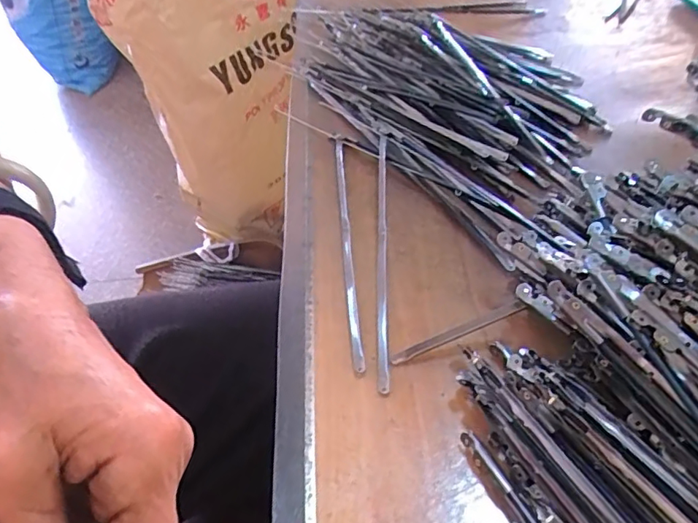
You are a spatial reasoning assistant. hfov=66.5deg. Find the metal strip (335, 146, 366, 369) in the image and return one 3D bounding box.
[{"bbox_3d":[-0.001,-0.014,0.301,0.006,0.007,0.172,-5,47,0],"label":"metal strip"}]

